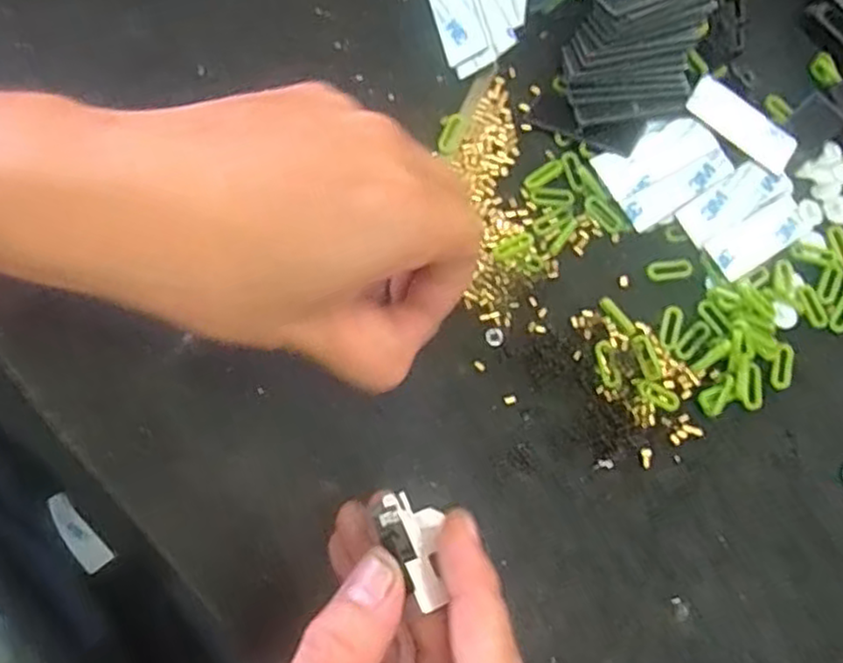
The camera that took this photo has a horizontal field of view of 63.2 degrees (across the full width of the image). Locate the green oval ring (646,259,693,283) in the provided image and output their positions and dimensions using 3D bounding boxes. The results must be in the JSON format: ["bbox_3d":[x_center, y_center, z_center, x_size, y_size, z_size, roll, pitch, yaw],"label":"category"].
[{"bbox_3d":[0.107,-0.027,0.294,0.020,0.004,0.009,-7,79,-1],"label":"green oval ring"}]

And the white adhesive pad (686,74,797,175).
[{"bbox_3d":[0.139,-0.090,0.296,0.050,0.004,0.021,33,81,-4],"label":"white adhesive pad"}]

